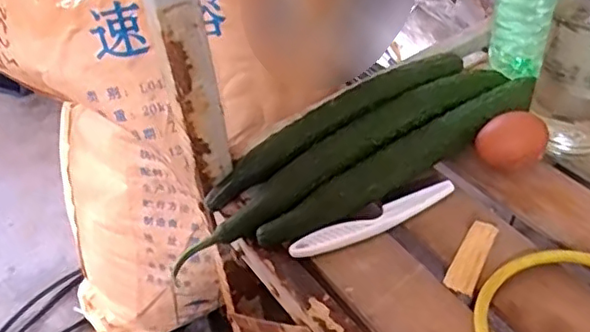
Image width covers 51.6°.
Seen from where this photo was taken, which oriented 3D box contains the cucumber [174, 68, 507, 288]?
[{"bbox_3d":[0.043,-0.007,0.492,0.312,0.032,0.030,-29,49,-20],"label":"cucumber"}]

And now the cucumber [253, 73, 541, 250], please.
[{"bbox_3d":[0.090,-0.005,0.484,0.263,0.028,0.034,-28,49,-19],"label":"cucumber"}]

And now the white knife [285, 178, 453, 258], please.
[{"bbox_3d":[0.061,0.041,0.457,0.134,0.011,0.019,-22,47,-14],"label":"white knife"}]

